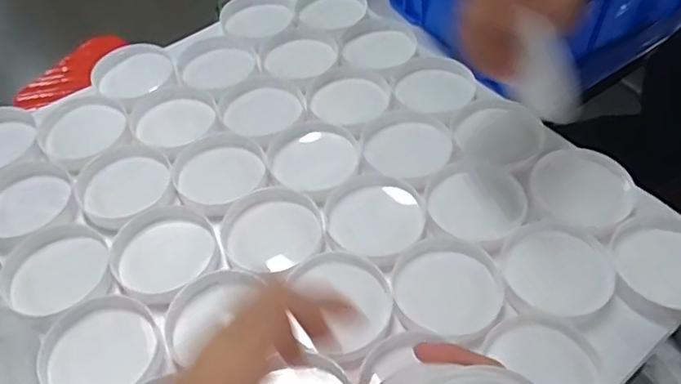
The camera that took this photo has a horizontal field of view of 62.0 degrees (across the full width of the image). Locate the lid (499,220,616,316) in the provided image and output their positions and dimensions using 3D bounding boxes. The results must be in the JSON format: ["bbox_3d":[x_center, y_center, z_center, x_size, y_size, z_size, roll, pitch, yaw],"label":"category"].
[{"bbox_3d":[0.157,0.053,0.410,0.069,0.009,0.075,-1,52,1],"label":"lid"}]

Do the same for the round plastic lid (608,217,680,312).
[{"bbox_3d":[0.238,0.047,0.409,0.075,0.009,0.078,-1,52,1],"label":"round plastic lid"}]

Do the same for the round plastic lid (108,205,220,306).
[{"bbox_3d":[-0.138,0.045,0.441,0.077,0.009,0.077,-1,52,1],"label":"round plastic lid"}]

